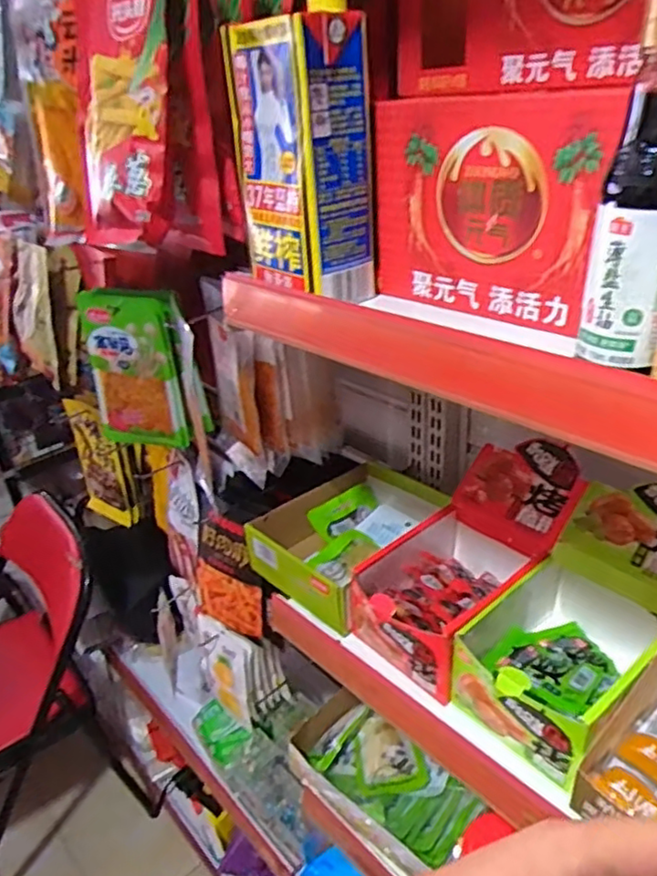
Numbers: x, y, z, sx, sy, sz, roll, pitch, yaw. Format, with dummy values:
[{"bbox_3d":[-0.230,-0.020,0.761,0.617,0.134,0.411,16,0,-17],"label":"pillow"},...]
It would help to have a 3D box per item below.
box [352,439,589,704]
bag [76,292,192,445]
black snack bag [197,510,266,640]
[{"bbox_3d":[0.140,0.115,0.649,0.251,0.129,0.135,-27,35,-33],"label":"box"},{"bbox_3d":[-0.239,-0.083,0.813,0.148,0.211,0.031,12,32,22],"label":"bag"},{"bbox_3d":[-0.136,0.182,0.859,0.122,0.142,0.048,18,37,36],"label":"black snack bag"}]

